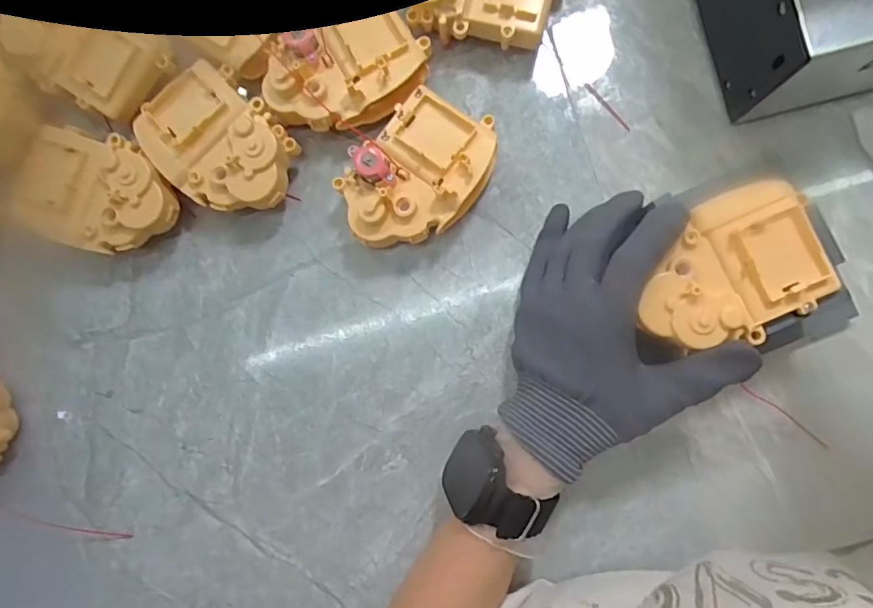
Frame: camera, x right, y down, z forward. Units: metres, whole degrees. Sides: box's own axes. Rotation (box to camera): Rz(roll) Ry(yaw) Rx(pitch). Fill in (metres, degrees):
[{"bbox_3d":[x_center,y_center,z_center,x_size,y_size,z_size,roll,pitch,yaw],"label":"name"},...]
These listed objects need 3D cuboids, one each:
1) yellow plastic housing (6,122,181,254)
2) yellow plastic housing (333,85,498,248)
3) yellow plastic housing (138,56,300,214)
[{"bbox_3d":[-0.217,-0.071,0.337,0.100,0.041,0.072,17,89,7],"label":"yellow plastic housing"},{"bbox_3d":[-0.011,-0.079,0.316,0.071,0.040,0.100,44,92,6],"label":"yellow plastic housing"},{"bbox_3d":[-0.136,-0.101,0.331,0.101,0.037,0.075,34,91,7],"label":"yellow plastic housing"}]

